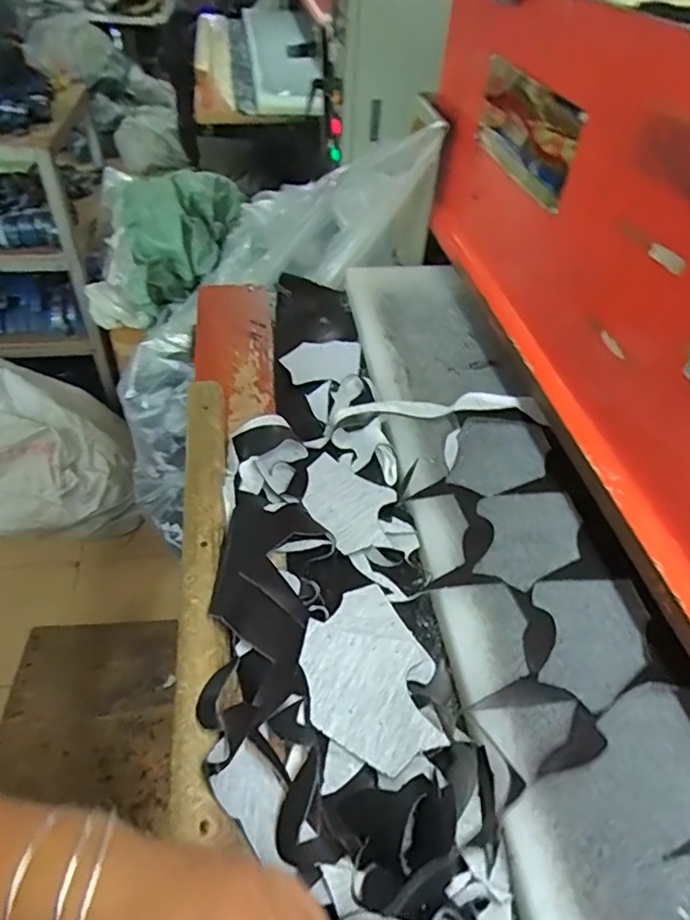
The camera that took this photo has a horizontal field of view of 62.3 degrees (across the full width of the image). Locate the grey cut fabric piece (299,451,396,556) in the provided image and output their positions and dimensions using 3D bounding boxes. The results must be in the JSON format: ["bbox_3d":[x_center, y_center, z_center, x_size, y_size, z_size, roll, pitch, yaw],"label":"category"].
[{"bbox_3d":[0.004,0.047,0.640,0.099,0.011,0.134,-22,56,-37],"label":"grey cut fabric piece"}]

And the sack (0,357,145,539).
[{"bbox_3d":[-0.942,-0.074,1.727,0.572,0.549,0.528,-6,47,-17],"label":"sack"}]

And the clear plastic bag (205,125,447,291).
[{"bbox_3d":[-0.036,-0.431,1.056,0.497,0.155,0.188,1,38,41],"label":"clear plastic bag"}]

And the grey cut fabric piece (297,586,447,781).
[{"bbox_3d":[0.021,0.186,0.496,0.111,0.028,0.155,-19,49,-18],"label":"grey cut fabric piece"}]

